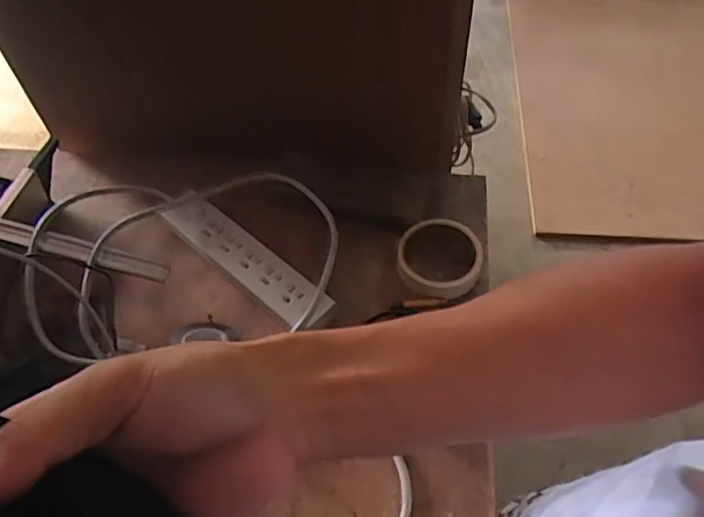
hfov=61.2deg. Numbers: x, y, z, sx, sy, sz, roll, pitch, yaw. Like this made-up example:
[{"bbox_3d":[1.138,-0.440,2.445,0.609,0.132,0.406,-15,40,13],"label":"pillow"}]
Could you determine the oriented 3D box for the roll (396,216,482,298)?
[{"bbox_3d":[0.094,0.000,0.634,0.087,0.025,0.090,7,54,7],"label":"roll"}]

